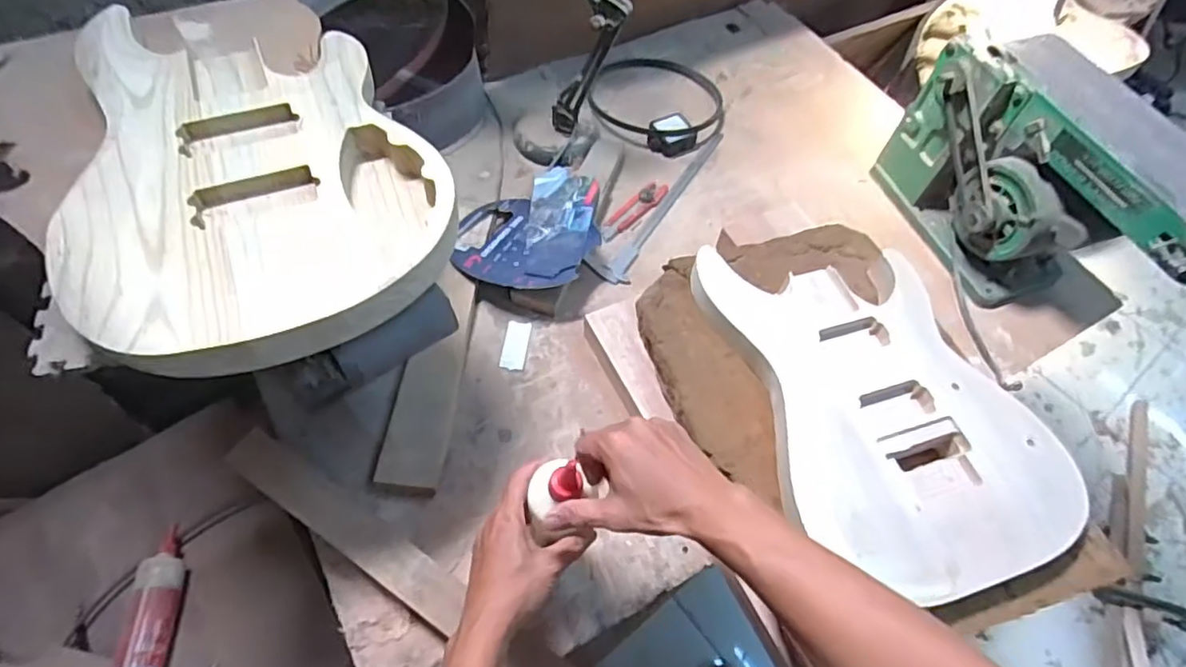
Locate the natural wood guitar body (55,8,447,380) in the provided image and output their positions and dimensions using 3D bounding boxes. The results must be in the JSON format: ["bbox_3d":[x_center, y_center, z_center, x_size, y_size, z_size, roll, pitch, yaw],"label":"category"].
[{"bbox_3d":[-0.318,-0.170,0.608,0.329,0.045,0.451,-12,60,-11],"label":"natural wood guitar body"}]

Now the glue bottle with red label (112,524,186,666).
[{"bbox_3d":[-0.678,0.421,0.971,0.069,0.050,0.237,-7,59,-8],"label":"glue bottle with red label"}]

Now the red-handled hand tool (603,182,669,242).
[{"bbox_3d":[0.065,-0.198,1.003,0.031,0.011,0.151,39,63,18],"label":"red-handled hand tool"}]

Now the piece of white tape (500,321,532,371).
[{"bbox_3d":[-0.106,0.015,0.862,0.033,0.004,0.076,7,58,0],"label":"piece of white tape"}]

